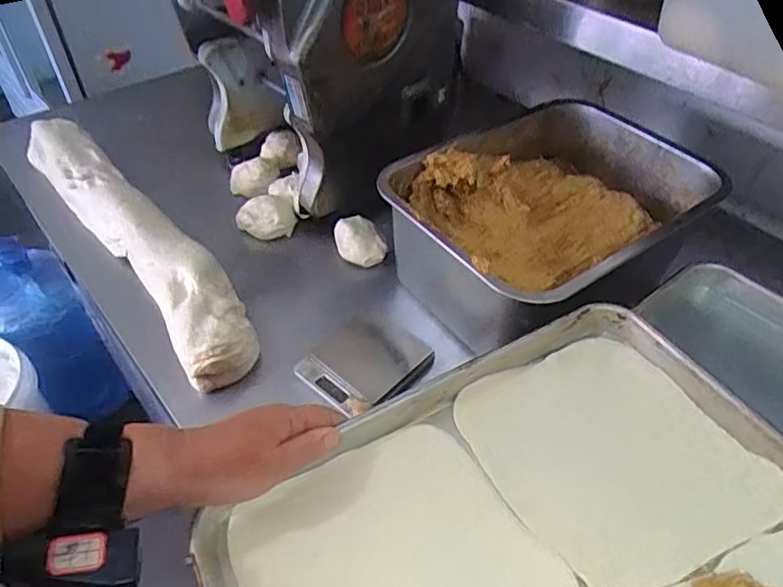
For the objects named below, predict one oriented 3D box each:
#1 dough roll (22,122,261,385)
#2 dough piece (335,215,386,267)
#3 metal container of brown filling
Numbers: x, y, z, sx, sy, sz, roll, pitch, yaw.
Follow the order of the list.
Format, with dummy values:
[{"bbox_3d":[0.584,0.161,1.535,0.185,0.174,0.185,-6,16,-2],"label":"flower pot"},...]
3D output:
[{"bbox_3d":[-0.335,-0.083,0.740,0.102,0.068,0.533,-31,54,-28],"label":"dough roll"},{"bbox_3d":[-0.043,-0.074,0.774,0.064,0.035,0.072,-5,46,-6],"label":"dough piece"},{"bbox_3d":[0.186,-0.085,0.708,0.358,0.144,0.272,-28,53,-26],"label":"metal container of brown filling"}]

